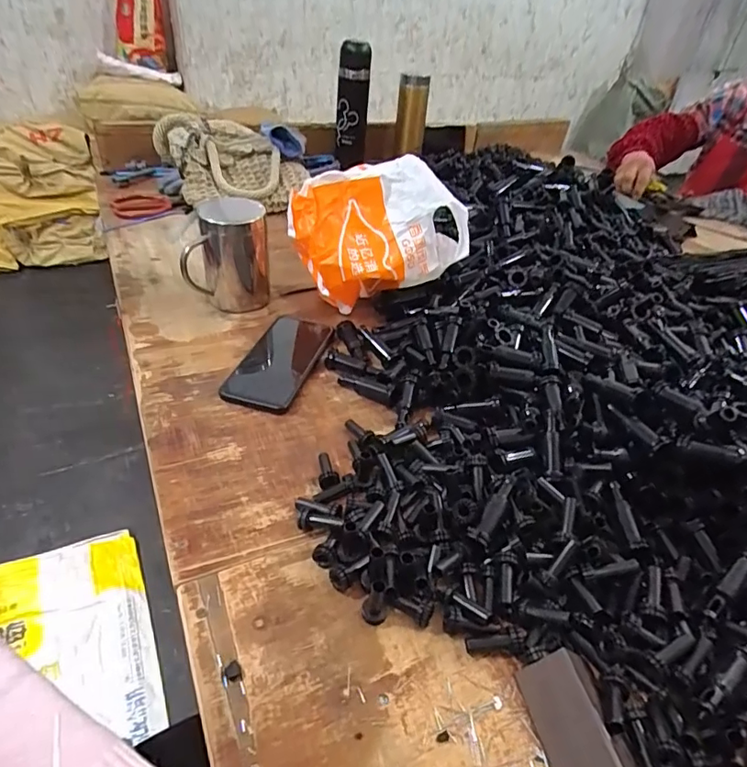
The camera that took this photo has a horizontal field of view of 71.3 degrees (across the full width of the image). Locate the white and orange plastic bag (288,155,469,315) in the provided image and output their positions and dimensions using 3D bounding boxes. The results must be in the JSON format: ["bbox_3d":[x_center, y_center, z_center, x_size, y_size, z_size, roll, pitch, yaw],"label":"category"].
[{"bbox_3d":[0.004,-0.180,0.642,0.208,0.146,0.106,-9,41,-18],"label":"white and orange plastic bag"}]

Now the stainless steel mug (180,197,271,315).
[{"bbox_3d":[-0.185,-0.170,0.660,0.100,0.128,0.098,-2,40,-10],"label":"stainless steel mug"}]

